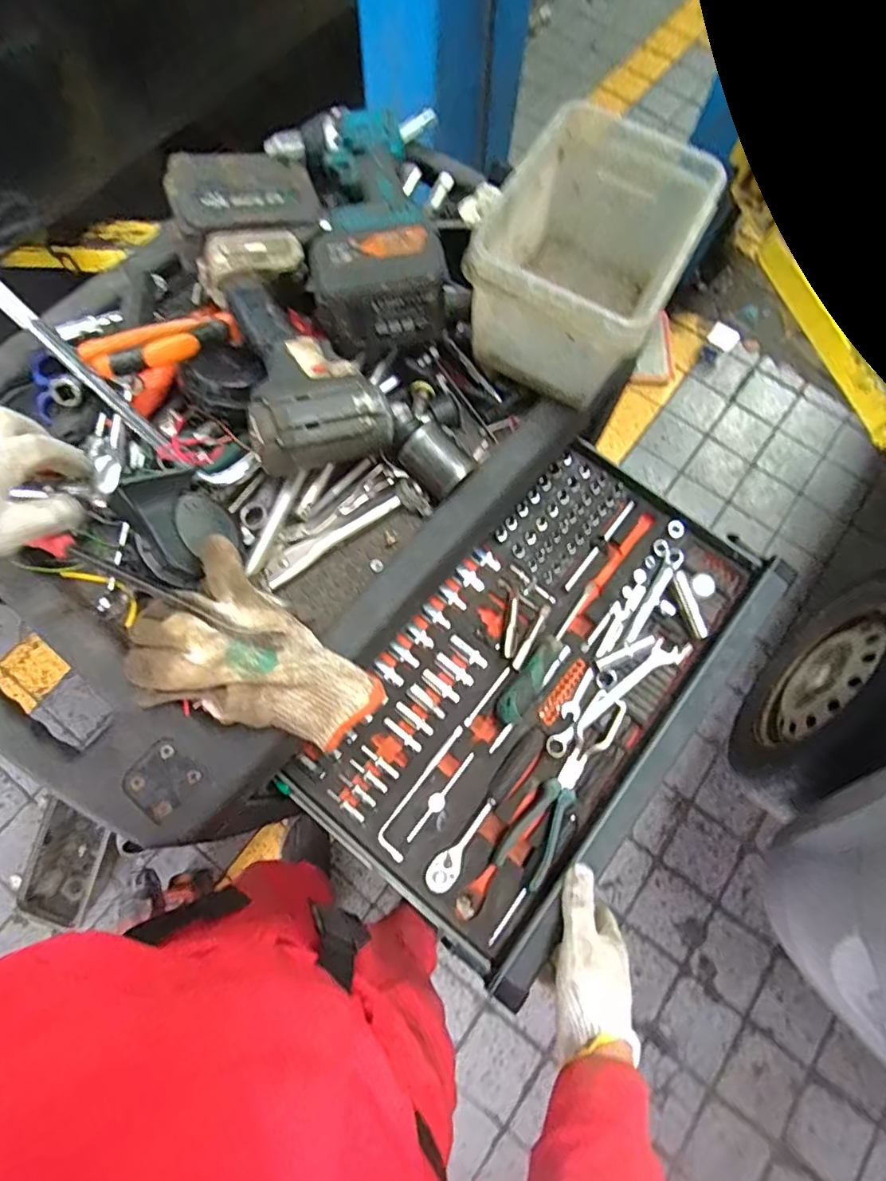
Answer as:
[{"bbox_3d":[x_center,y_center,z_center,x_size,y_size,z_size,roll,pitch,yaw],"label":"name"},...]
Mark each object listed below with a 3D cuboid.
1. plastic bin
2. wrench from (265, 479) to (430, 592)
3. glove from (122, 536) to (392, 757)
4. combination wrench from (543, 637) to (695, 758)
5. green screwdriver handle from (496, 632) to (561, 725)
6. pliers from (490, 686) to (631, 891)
[{"bbox_3d":[0.129,-0.290,0.521,0.152,0.142,0.201,29,72,7],"label":"plastic bin"},{"bbox_3d":[-0.089,-0.053,0.522,0.161,0.017,0.035,-28,74,-11],"label":"wrench"},{"bbox_3d":[-0.154,0.061,0.446,0.183,0.054,0.129,40,74,11],"label":"glove"},{"bbox_3d":[0.204,0.120,0.666,0.212,0.011,0.031,-34,76,-13],"label":"combination wrench"},{"bbox_3d":[0.101,0.102,0.658,0.032,0.033,0.116,34,73,9],"label":"green screwdriver handle"},{"bbox_3d":[0.137,0.214,0.629,0.051,0.027,0.221,34,73,9],"label":"pliers"}]

